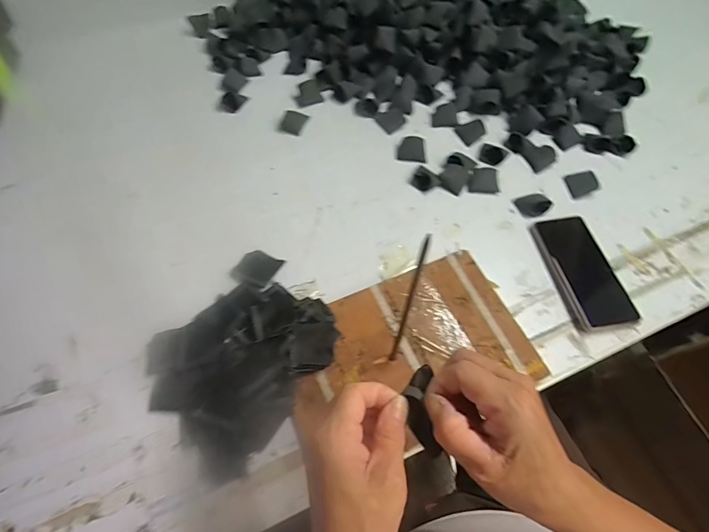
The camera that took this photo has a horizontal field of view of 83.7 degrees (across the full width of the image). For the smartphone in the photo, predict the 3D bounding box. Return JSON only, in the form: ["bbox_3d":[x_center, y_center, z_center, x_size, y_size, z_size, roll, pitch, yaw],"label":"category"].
[{"bbox_3d":[0.291,0.002,0.508,0.078,0.016,0.159,-8,62,-7],"label":"smartphone"}]

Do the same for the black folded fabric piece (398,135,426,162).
[{"bbox_3d":[0.089,-0.178,0.600,0.043,0.017,0.034,11,61,4],"label":"black folded fabric piece"}]

